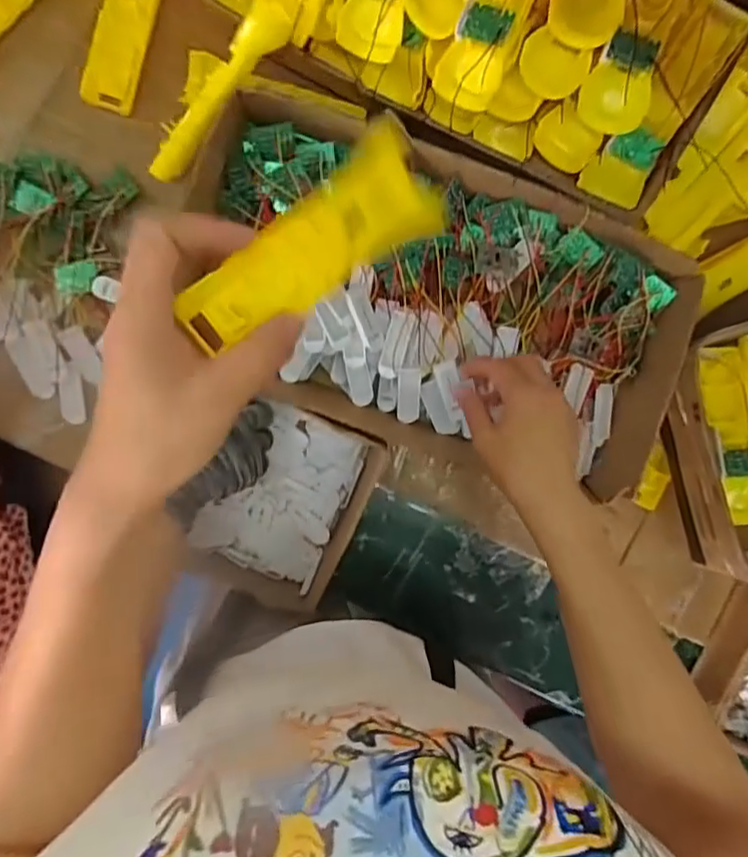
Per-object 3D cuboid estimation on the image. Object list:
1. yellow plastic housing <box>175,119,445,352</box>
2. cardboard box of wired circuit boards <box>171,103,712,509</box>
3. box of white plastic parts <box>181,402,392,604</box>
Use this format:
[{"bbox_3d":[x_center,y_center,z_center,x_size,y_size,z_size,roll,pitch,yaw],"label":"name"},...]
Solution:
[{"bbox_3d":[-0.032,-0.103,0.324,0.160,0.023,0.061,-42,116,-23],"label":"yellow plastic housing"},{"bbox_3d":[0.057,-0.108,0.524,0.418,0.073,0.223,17,91,-6],"label":"cardboard box of wired circuit boards"},{"bbox_3d":[-0.080,0.075,0.548,0.133,0.057,0.179,25,90,-6],"label":"box of white plastic parts"}]

